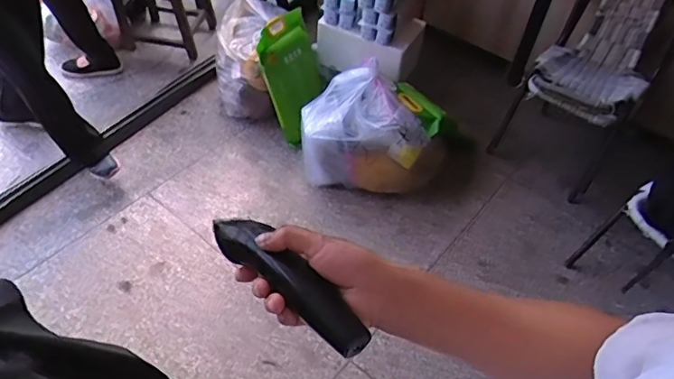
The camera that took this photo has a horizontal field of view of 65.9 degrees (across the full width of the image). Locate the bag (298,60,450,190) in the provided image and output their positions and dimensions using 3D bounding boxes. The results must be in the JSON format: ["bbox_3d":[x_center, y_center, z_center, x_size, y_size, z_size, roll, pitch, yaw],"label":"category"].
[{"bbox_3d":[0.128,-0.176,1.777,0.487,0.386,0.229,10,49,2],"label":"bag"}]

